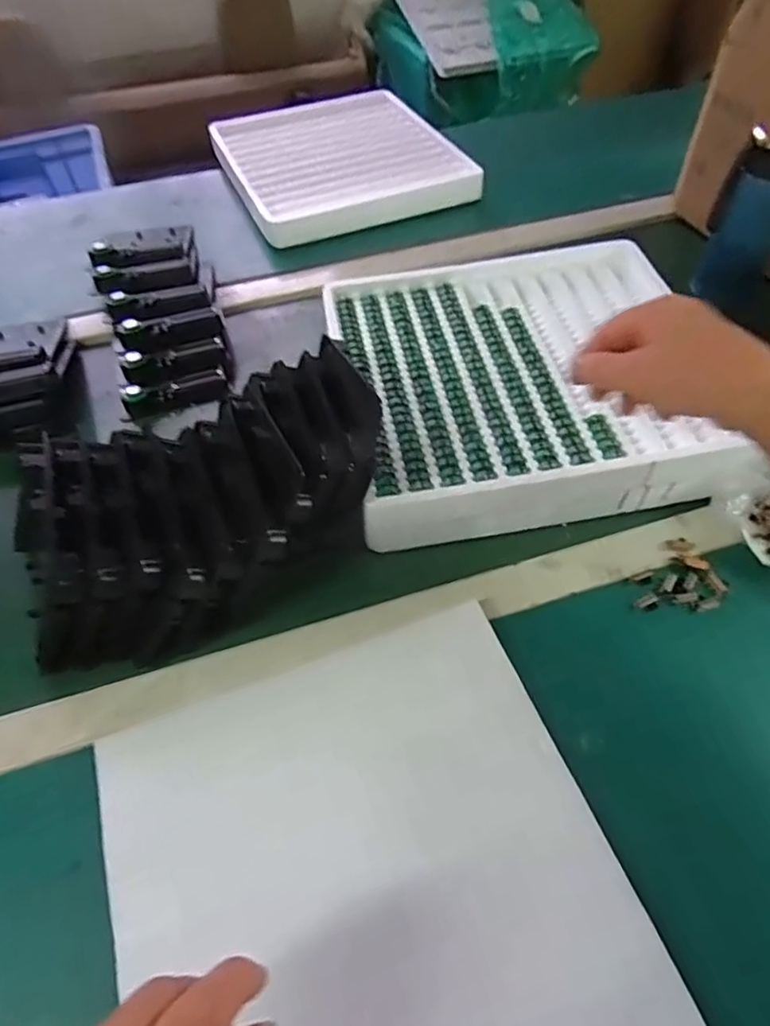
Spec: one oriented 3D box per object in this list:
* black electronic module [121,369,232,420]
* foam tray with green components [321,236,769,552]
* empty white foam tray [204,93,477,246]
[{"bbox_3d":[-0.205,-0.117,0.601,0.100,0.027,0.024,-13,54,-7],"label":"black electronic module"},{"bbox_3d":[0.120,-0.125,0.550,0.310,0.050,0.304,-10,54,-4],"label":"foam tray with green components"},{"bbox_3d":[-0.067,-0.486,0.843,0.285,0.036,0.322,-20,55,-13],"label":"empty white foam tray"}]

